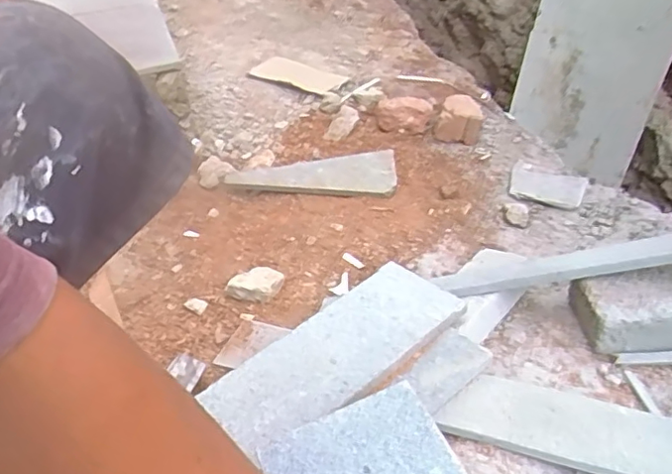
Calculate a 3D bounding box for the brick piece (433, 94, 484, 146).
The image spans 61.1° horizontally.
[{"bbox_3d":[0.242,-0.227,1.101,0.084,0.055,0.090,16,47,18],"label":"brick piece"}]

